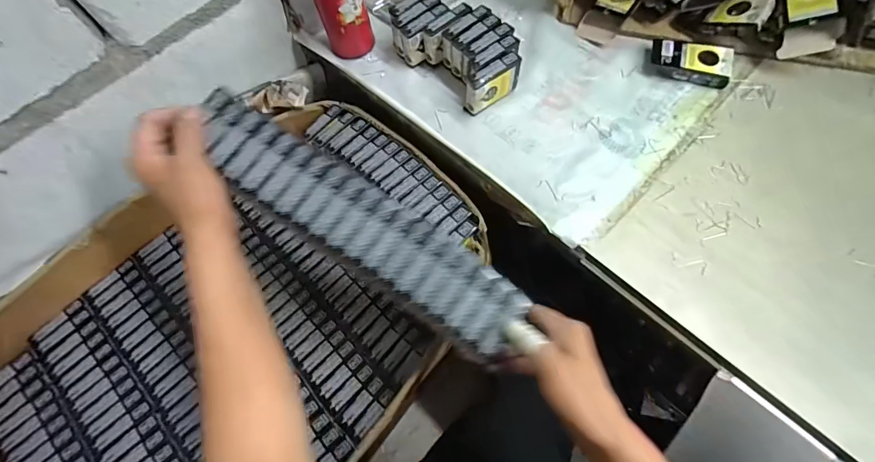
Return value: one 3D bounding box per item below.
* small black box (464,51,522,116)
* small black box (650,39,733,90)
[{"bbox_3d":[0.071,-0.185,0.513,0.075,0.057,0.023,-32,69,-10],"label":"small black box"},{"bbox_3d":[0.332,-0.222,0.531,0.094,0.022,0.054,14,69,9],"label":"small black box"}]

